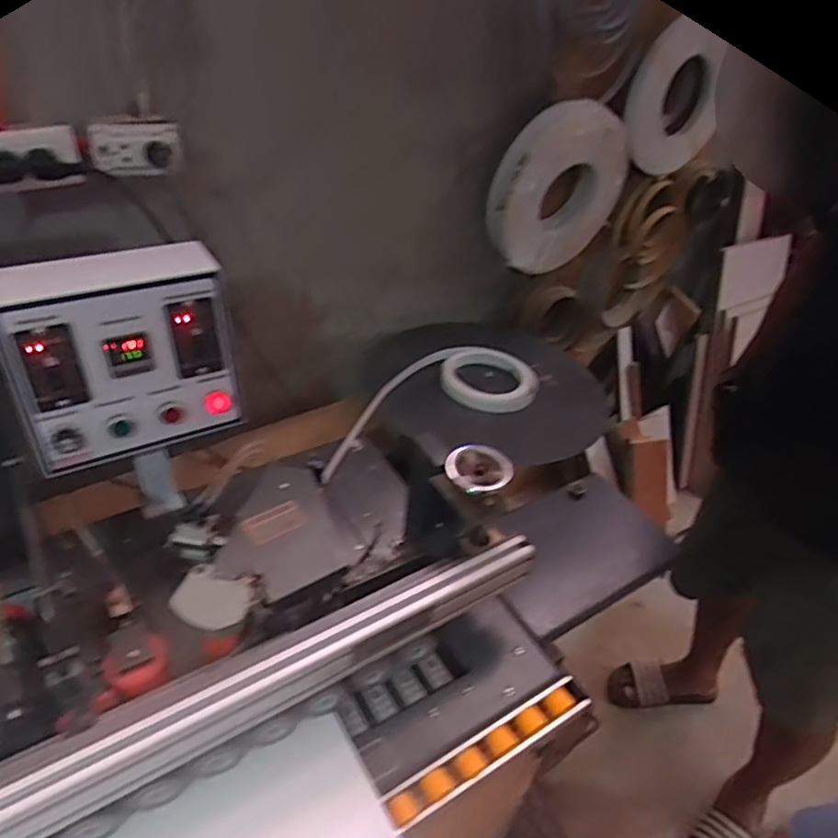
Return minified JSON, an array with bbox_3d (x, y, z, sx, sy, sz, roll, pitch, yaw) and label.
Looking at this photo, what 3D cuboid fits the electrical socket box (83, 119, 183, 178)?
[{"bbox_3d":[-0.371,-0.354,0.826,0.112,0.063,0.031,-7,41,-15],"label":"electrical socket box"}]

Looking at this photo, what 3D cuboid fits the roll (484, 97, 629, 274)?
[{"bbox_3d":[0.293,-0.477,1.323,0.341,0.354,0.051,-3,48,-39],"label":"roll"}]

